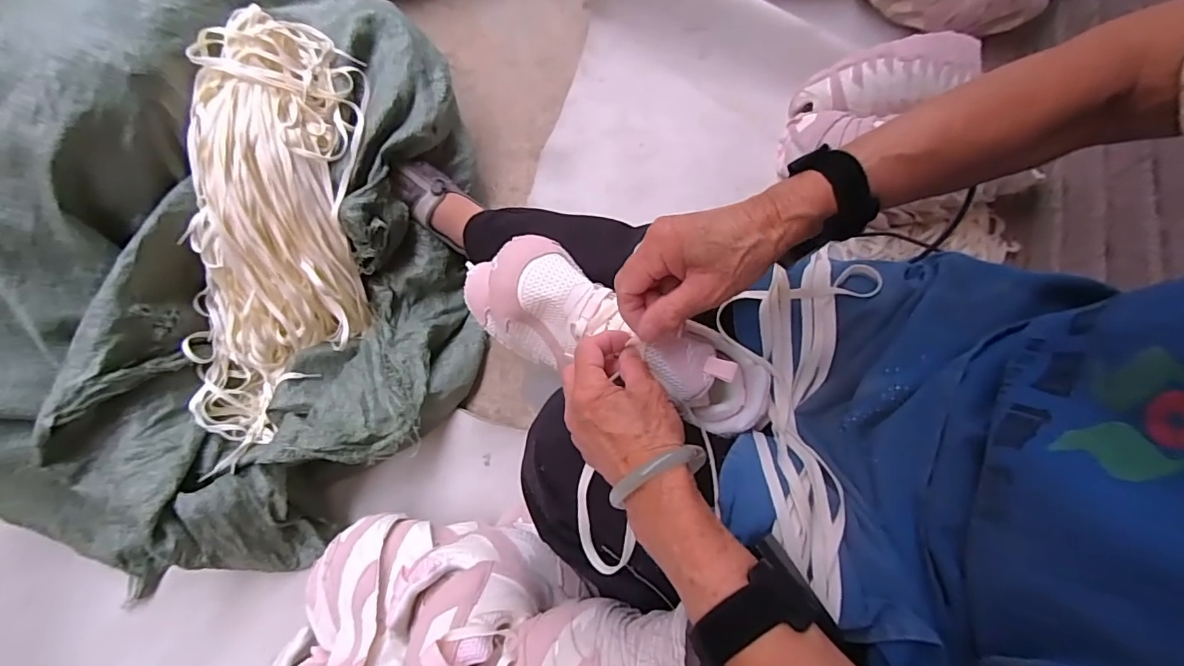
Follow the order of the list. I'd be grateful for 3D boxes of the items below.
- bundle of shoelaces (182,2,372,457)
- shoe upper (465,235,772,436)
[{"bbox_3d":[-0.399,-0.127,0.656,0.187,0.123,0.527,11,99,5],"label":"bundle of shoelaces"},{"bbox_3d":[0.022,-0.001,0.424,0.266,0.073,0.083,22,71,2],"label":"shoe upper"}]

